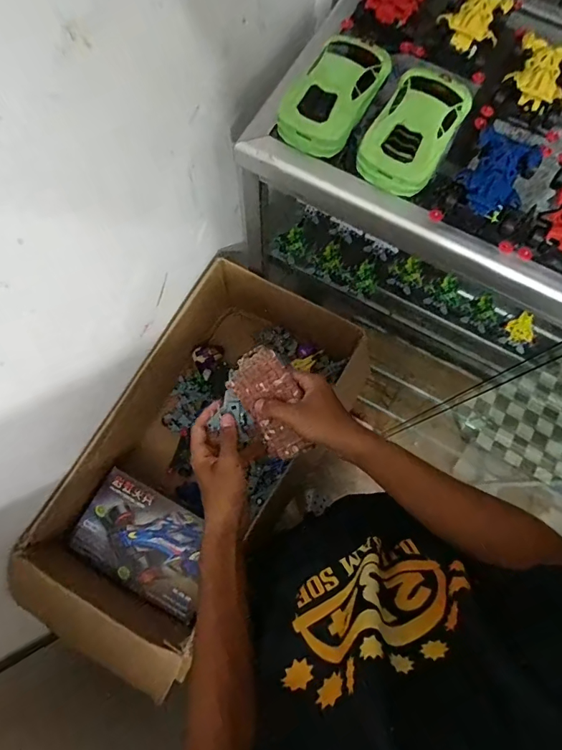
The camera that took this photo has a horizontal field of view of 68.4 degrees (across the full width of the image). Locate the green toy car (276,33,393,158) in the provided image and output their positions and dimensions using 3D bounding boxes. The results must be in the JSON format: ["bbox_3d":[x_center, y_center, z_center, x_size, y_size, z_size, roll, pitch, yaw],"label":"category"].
[{"bbox_3d":[0.060,-0.308,0.451,0.078,0.047,0.149,29,74,7],"label":"green toy car"}]

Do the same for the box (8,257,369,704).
[{"bbox_3d":[-0.147,0.117,0.691,0.275,0.173,0.615,30,75,7],"label":"box"}]

